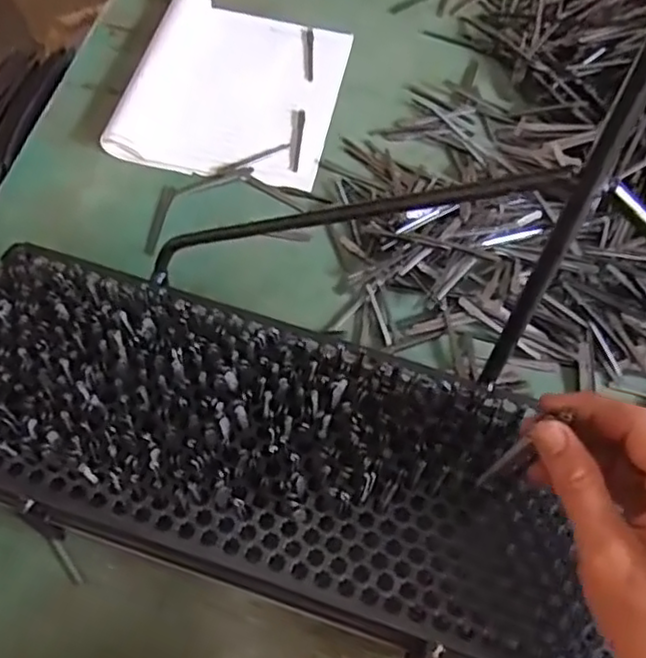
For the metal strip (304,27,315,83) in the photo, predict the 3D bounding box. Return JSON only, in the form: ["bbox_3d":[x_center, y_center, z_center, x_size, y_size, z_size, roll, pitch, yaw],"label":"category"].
[{"bbox_3d":[-0.012,-0.254,0.626,0.009,0.004,0.071,-1,60,-3],"label":"metal strip"}]

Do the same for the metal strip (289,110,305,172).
[{"bbox_3d":[-0.022,-0.160,0.571,0.010,0.004,0.067,3,59,-1],"label":"metal strip"}]

